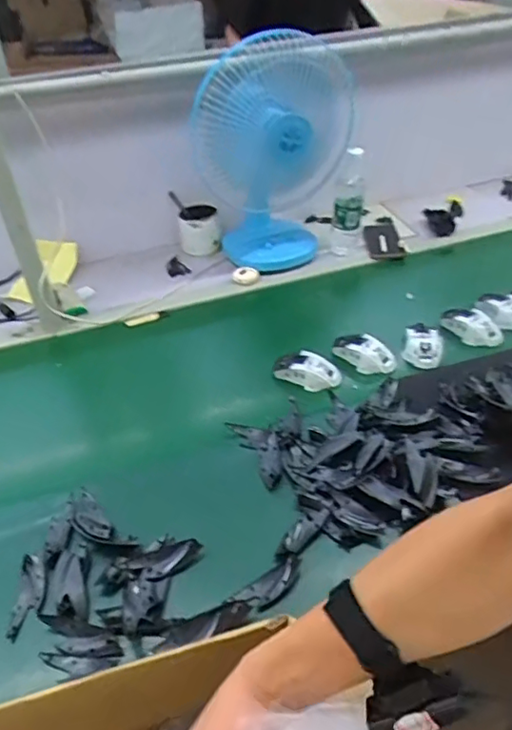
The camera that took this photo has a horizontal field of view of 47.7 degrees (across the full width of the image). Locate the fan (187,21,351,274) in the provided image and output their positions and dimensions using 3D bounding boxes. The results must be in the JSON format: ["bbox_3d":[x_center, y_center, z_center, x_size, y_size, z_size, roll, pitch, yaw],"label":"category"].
[{"bbox_3d":[0.044,-0.412,1.157,0.254,0.428,0.224,12,41,22],"label":"fan"}]

